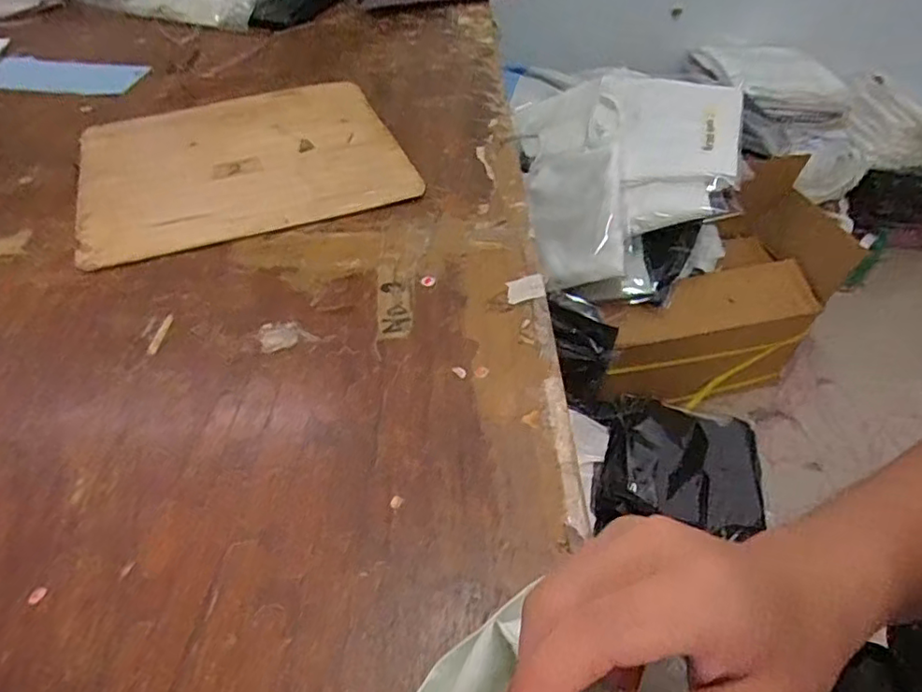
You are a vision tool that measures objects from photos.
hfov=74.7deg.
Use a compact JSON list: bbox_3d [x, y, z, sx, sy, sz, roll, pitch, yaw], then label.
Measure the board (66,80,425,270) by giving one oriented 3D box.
[{"bbox_3d":[-0.205,-0.175,0.570,0.283,0.010,0.237,-15,49,-15],"label":"board"}]

